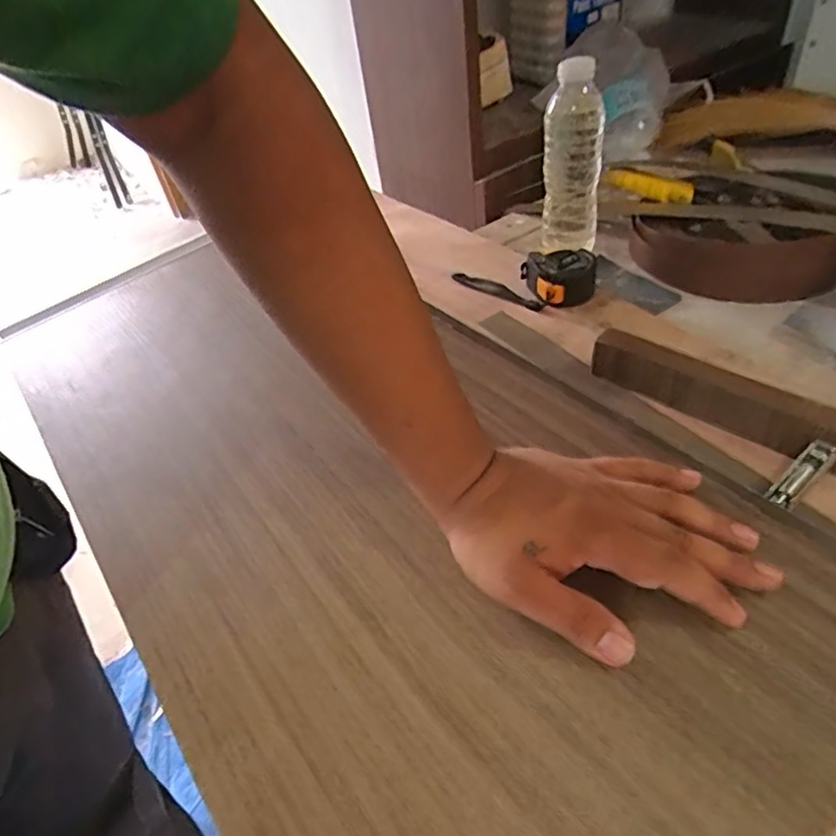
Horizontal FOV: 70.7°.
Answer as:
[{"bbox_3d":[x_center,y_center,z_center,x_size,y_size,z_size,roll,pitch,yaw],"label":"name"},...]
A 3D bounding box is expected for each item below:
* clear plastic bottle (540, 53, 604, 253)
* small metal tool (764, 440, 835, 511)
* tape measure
[{"bbox_3d":[0.153,-0.252,0.583,0.058,0.171,0.050,6,46,16],"label":"clear plastic bottle"},{"bbox_3d":[0.234,0.036,0.361,0.052,0.014,0.017,-40,50,-12],"label":"small metal tool"},{"bbox_3d":[0.098,-0.134,0.577,0.147,0.042,0.054,4,41,30],"label":"tape measure"}]

